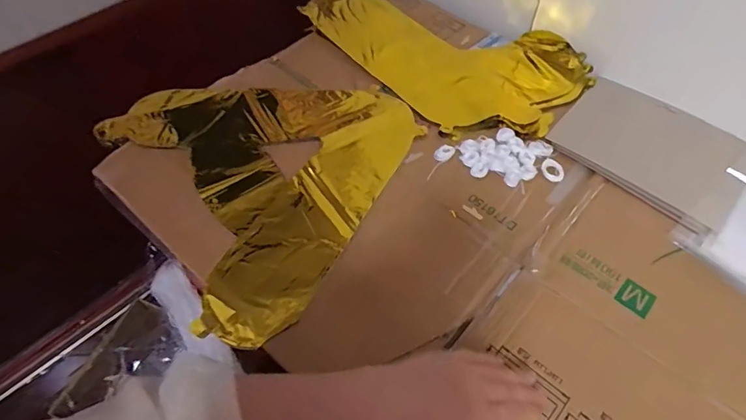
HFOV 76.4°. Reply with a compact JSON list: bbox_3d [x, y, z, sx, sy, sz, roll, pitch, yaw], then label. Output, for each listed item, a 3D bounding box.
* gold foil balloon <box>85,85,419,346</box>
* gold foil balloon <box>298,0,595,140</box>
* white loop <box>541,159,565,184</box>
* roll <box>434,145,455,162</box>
[{"bbox_3d":[-0.167,-0.057,0.581,0.351,0.023,0.353,25,58,16],"label":"gold foil balloon"},{"bbox_3d":[0.096,-0.250,0.701,0.235,0.023,0.413,-35,62,-23],"label":"gold foil balloon"},{"bbox_3d":[0.218,-0.047,0.573,0.028,0.004,0.030,25,58,16],"label":"white loop"},{"bbox_3d":[0.088,-0.071,0.588,0.025,0.008,0.018,-24,59,-17],"label":"roll"}]

